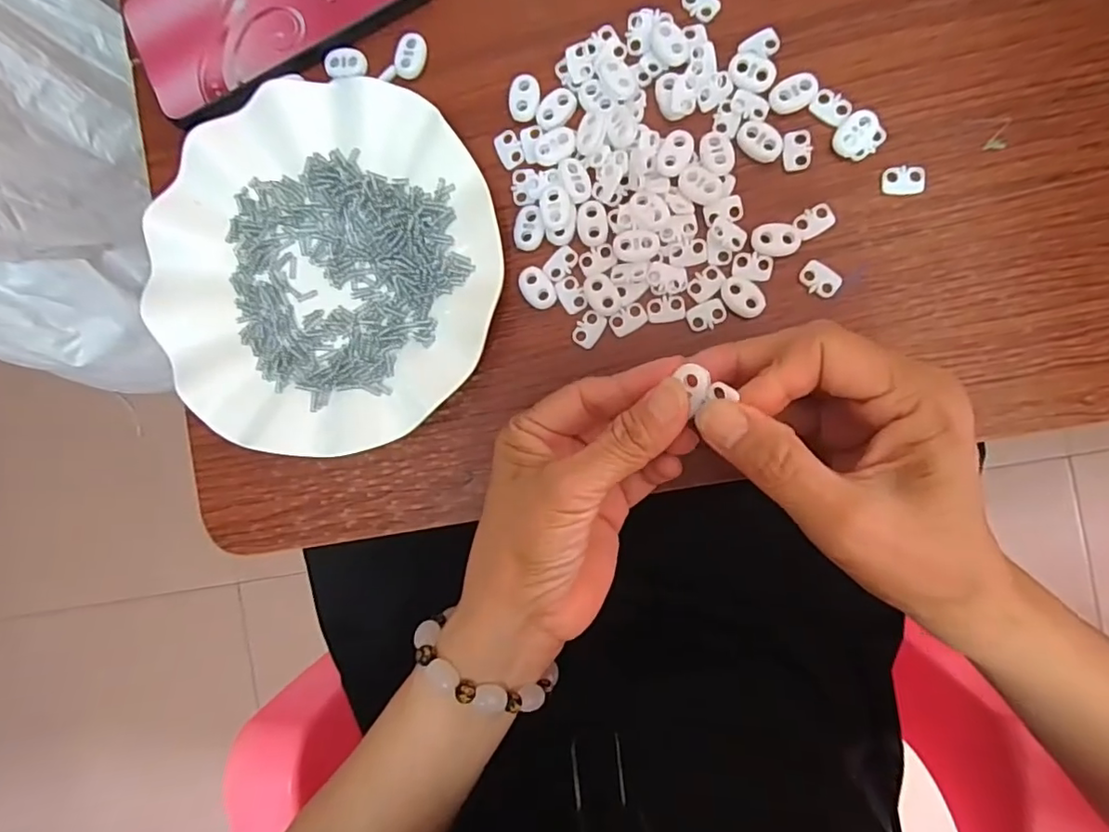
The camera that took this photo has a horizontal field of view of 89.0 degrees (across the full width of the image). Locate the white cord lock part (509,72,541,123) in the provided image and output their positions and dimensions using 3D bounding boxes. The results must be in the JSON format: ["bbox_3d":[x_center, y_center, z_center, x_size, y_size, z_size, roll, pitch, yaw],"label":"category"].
[{"bbox_3d":[-0.015,-0.163,0.290,0.015,0.005,0.023,8,92,6],"label":"white cord lock part"}]

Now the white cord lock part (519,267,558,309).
[{"bbox_3d":[-0.009,-0.065,0.289,0.015,0.004,0.023,-38,87,6],"label":"white cord lock part"}]

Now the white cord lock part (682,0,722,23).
[{"bbox_3d":[0.073,-0.205,0.280,0.013,0.004,0.019,-44,86,5],"label":"white cord lock part"}]

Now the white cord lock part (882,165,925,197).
[{"bbox_3d":[0.166,-0.112,0.268,0.018,0.004,0.014,-2,91,7],"label":"white cord lock part"}]

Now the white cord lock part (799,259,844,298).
[{"bbox_3d":[0.129,-0.066,0.273,0.019,0.004,0.015,39,95,4],"label":"white cord lock part"}]

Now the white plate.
[{"bbox_3d":[-0.119,-0.076,0.294,0.180,0.023,0.183,0,91,7],"label":"white plate"}]

